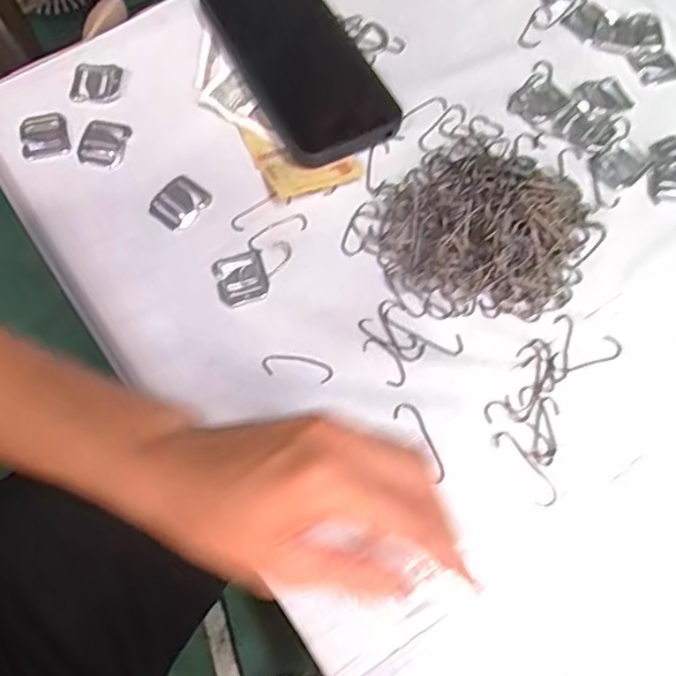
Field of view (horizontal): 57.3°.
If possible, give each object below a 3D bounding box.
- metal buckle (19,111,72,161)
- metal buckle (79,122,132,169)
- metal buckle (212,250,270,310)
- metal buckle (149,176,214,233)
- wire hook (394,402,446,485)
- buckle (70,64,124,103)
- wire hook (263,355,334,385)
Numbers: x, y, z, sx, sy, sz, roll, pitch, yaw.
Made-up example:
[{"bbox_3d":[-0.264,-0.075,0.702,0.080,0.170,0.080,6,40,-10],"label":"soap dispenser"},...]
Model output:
[{"bbox_3d":[-0.194,-0.134,0.406,0.029,0.004,0.032,-17,70,-8],"label":"metal buckle"},{"bbox_3d":[-0.154,-0.129,0.407,0.028,0.006,0.031,8,69,1],"label":"metal buckle"},{"bbox_3d":[-0.059,-0.036,0.378,0.031,0.004,0.034,-20,71,-9],"label":"metal buckle"},{"bbox_3d":[-0.101,-0.086,0.393,0.031,0.004,0.033,37,73,12],"label":"metal buckle"},{"bbox_3d":[0.047,0.058,0.346,0.014,0.004,0.048,-26,72,-11],"label":"wire hook"},{"bbox_3d":[-0.165,-0.175,0.423,0.031,0.004,0.029,3,69,0],"label":"buckle"},{"bbox_3d":[-0.023,0.017,0.359,0.041,0.004,0.014,10,69,2],"label":"wire hook"}]

